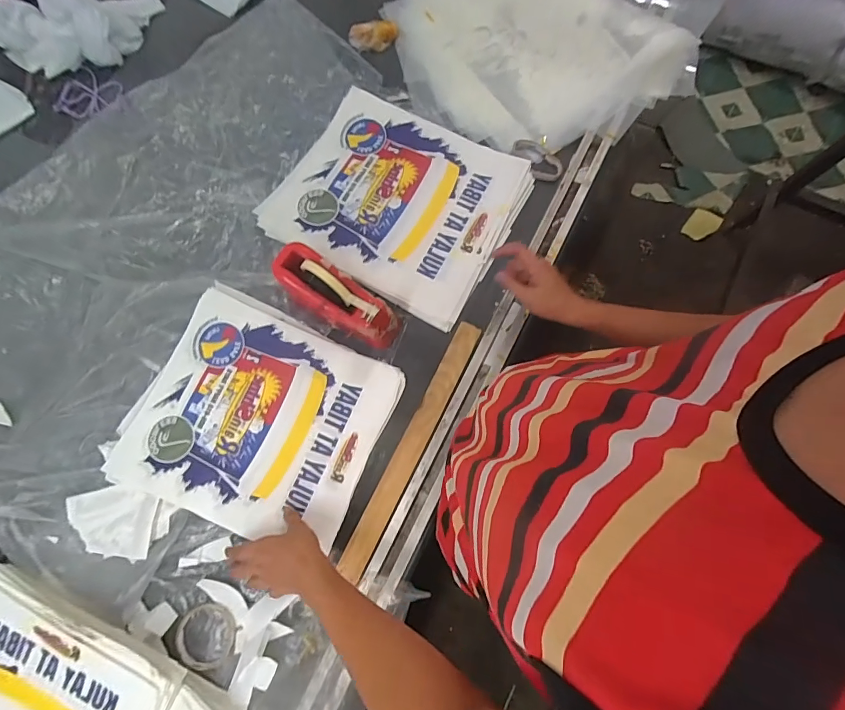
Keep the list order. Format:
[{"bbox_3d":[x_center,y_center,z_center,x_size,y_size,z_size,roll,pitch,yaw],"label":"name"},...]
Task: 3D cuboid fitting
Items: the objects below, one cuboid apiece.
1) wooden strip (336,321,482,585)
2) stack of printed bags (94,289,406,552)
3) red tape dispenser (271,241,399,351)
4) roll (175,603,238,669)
[{"bbox_3d":[-0.014,0.132,0.641,0.040,0.026,0.414,26,77,9],"label":"wooden strip"},{"bbox_3d":[-0.267,0.101,0.665,0.380,0.032,0.335,24,77,8],"label":"stack of printed bags"},{"bbox_3d":[-0.135,-0.094,0.669,0.221,0.124,0.090,35,78,-4],"label":"red tape dispenser"},{"bbox_3d":[-0.321,0.413,0.612,0.083,0.016,0.080,0,77,1],"label":"roll"}]

